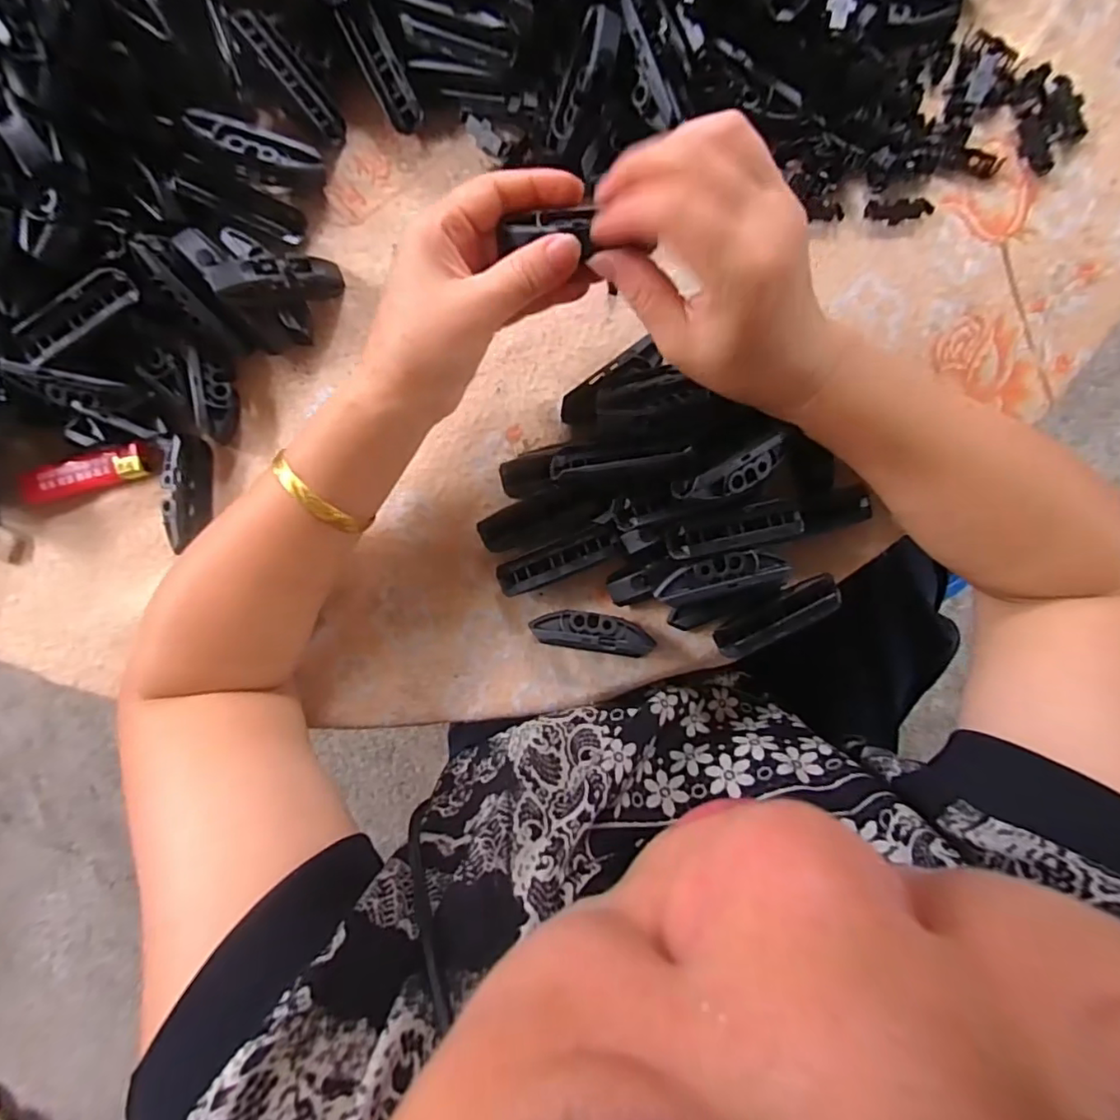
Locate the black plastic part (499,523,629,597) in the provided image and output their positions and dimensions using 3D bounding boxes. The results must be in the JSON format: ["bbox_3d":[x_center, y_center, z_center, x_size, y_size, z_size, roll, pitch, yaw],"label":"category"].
[{"bbox_3d":[0.000,0.000,0.331,0.074,0.015,0.019,-22,91,5],"label":"black plastic part"}]

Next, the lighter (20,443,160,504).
[{"bbox_3d":[-0.297,-0.054,0.356,0.091,0.010,0.021,-13,92,5],"label":"lighter"}]

